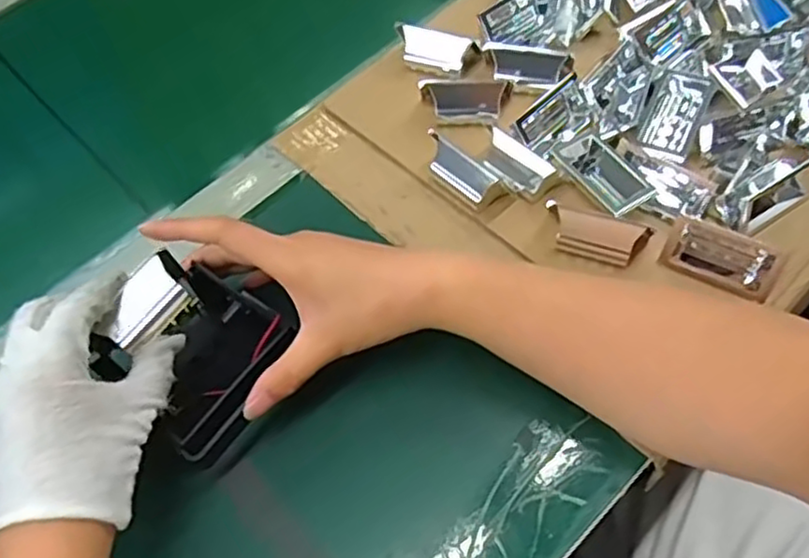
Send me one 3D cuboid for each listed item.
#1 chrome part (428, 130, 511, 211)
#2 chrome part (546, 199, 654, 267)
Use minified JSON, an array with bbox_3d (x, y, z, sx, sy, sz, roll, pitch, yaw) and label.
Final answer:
[{"bbox_3d":[0.041,-0.071,0.463,0.063,0.023,0.023,39,70,22],"label":"chrome part"},{"bbox_3d":[0.116,-0.025,0.431,0.061,0.028,0.017,18,64,13],"label":"chrome part"}]

